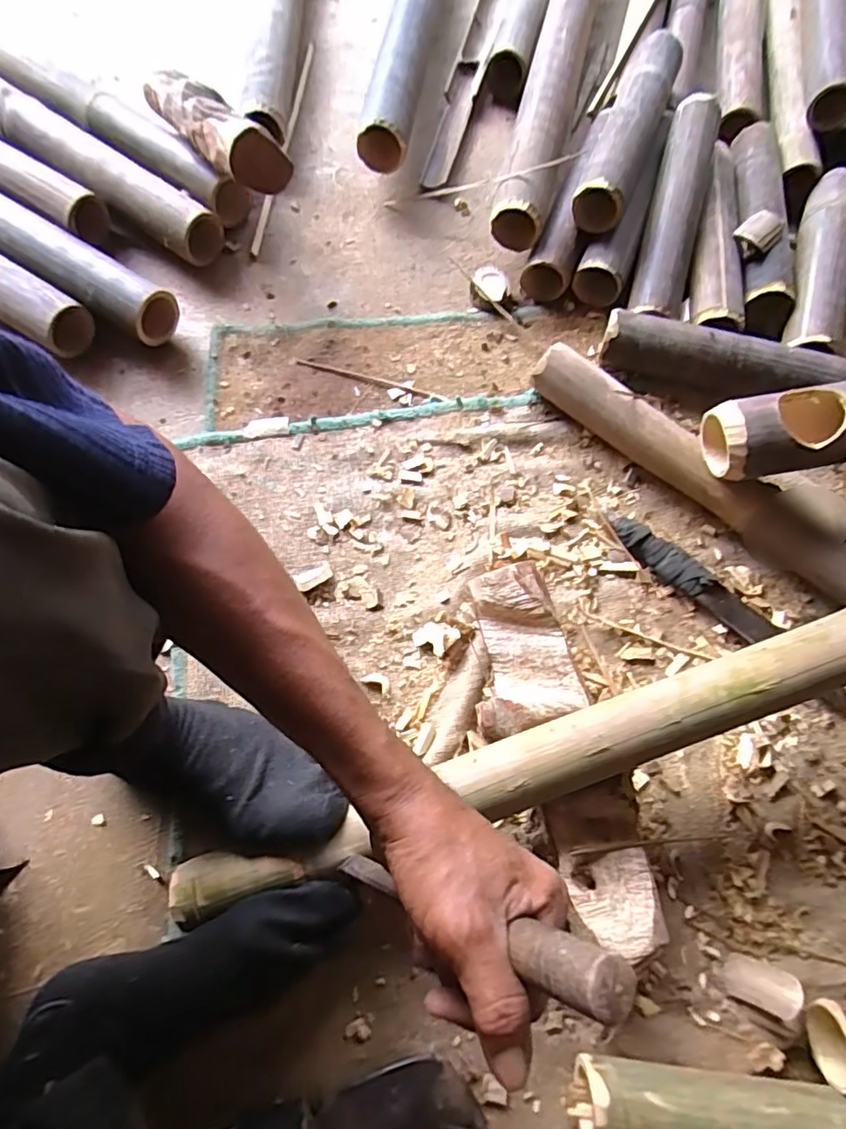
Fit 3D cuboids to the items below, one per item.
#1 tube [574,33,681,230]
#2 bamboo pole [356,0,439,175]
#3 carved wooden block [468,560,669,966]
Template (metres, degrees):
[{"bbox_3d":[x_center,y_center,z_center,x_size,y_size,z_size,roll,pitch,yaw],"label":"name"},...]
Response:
[{"bbox_3d":[0.238,-0.502,0.665,0.064,0.063,0.266,20,73,6],"label":"tube"},{"bbox_3d":[0.047,-1.153,0.907,0.058,0.061,1.449,8,73,3],"label":"bamboo pole"},{"bbox_3d":[0.109,0.157,0.495,0.095,0.062,0.309,-13,73,-4],"label":"carved wooden block"}]

